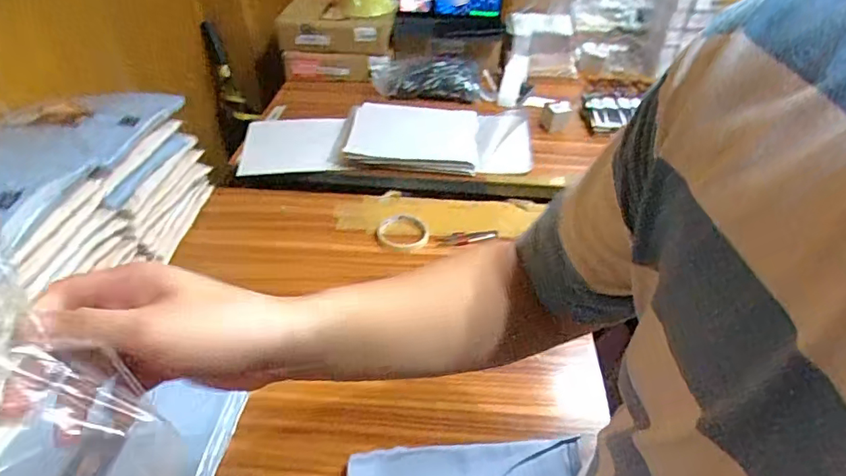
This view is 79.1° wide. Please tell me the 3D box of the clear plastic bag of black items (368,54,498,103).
[{"bbox_3d":[0.025,-0.383,1.228,0.307,0.063,0.119,2,41,3],"label":"clear plastic bag of black items"}]

